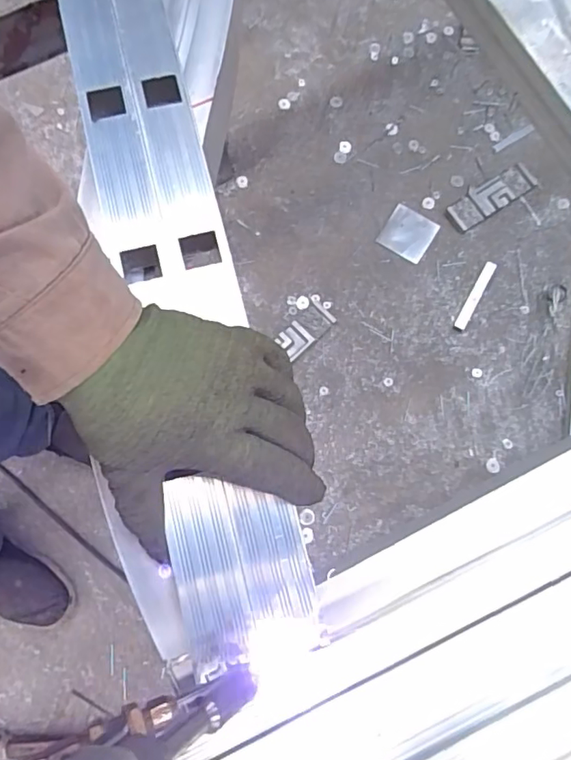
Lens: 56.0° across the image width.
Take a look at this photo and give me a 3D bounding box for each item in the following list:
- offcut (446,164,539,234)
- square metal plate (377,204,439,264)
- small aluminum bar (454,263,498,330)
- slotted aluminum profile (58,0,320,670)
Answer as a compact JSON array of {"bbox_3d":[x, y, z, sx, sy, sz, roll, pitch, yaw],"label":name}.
[{"bbox_3d":[0.434,-0.389,1.136,0.204,0.013,0.070,-32,78,-8],"label":"offcut"},{"bbox_3d":[0.256,-0.308,1.126,0.100,0.007,0.103,32,77,12],"label":"square metal plate"},{"bbox_3d":[0.381,-0.169,1.080,0.024,0.011,0.164,29,77,7],"label":"small aluminum bar"},{"bbox_3d":[-0.109,-0.133,0.396,0.112,0.045,0.638,-13,74,-4],"label":"slotted aluminum profile"}]

